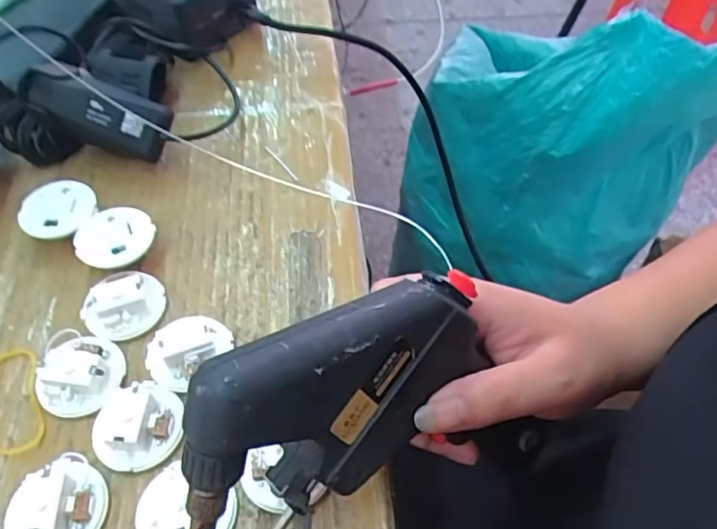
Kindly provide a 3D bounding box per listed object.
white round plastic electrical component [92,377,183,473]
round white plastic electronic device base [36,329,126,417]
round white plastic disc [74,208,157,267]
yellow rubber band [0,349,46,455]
[{"bbox_3d":[-0.095,0.067,0.253,0.038,0.013,0.035,-1,53,1],"label":"white round plastic electrical component"},{"bbox_3d":[-0.126,0.048,0.268,0.032,0.016,0.037,28,58,20],"label":"round white plastic electronic device base"},{"bbox_3d":[-0.125,-0.011,0.310,0.038,0.018,0.037,-1,53,1],"label":"round white plastic disc"},{"bbox_3d":[-0.157,0.061,0.267,0.026,0.004,0.053,-20,55,-13],"label":"yellow rubber band"}]

